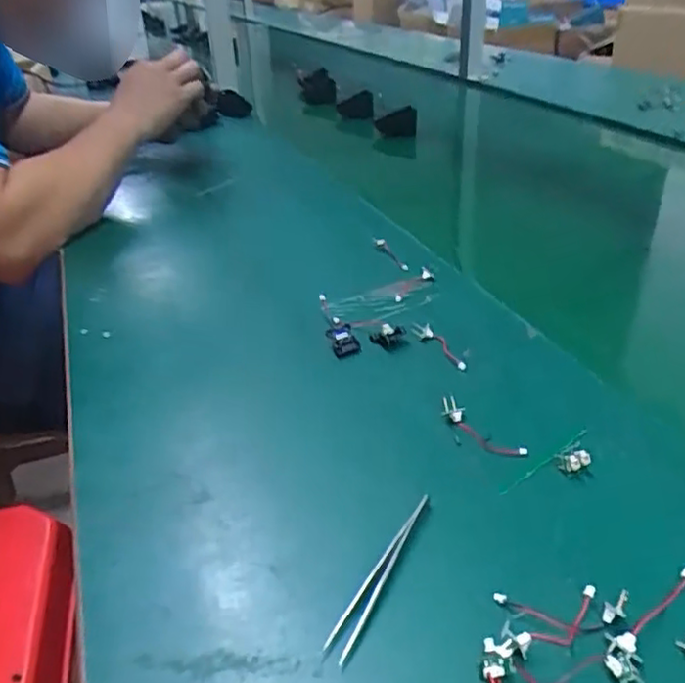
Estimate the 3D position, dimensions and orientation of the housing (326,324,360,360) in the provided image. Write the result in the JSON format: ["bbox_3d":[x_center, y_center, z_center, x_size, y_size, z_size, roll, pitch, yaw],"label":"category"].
[{"bbox_3d":[0.001,0.001,0.498,0.021,0.018,0.025,-16,34,-19],"label":"housing"}]

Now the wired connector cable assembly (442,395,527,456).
[{"bbox_3d":[0.086,0.054,0.403,0.015,0.012,0.059,-26,38,-31],"label":"wired connector cable assembly"}]

